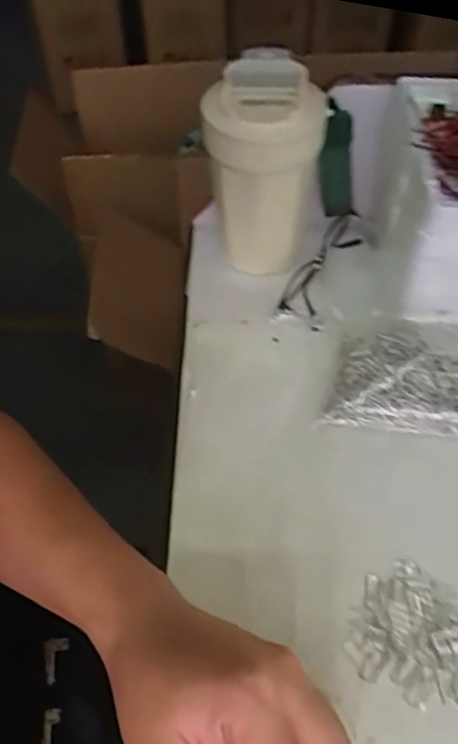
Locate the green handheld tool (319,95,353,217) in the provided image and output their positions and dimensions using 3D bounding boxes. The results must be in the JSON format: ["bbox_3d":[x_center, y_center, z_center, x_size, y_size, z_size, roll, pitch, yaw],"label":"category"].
[{"bbox_3d":[0.086,-0.166,0.477,0.028,0.137,0.019,12,73,12],"label":"green handheld tool"}]

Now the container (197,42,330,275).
[{"bbox_3d":[0.027,-0.148,0.470,0.084,0.159,0.093,1,49,3],"label":"container"}]

